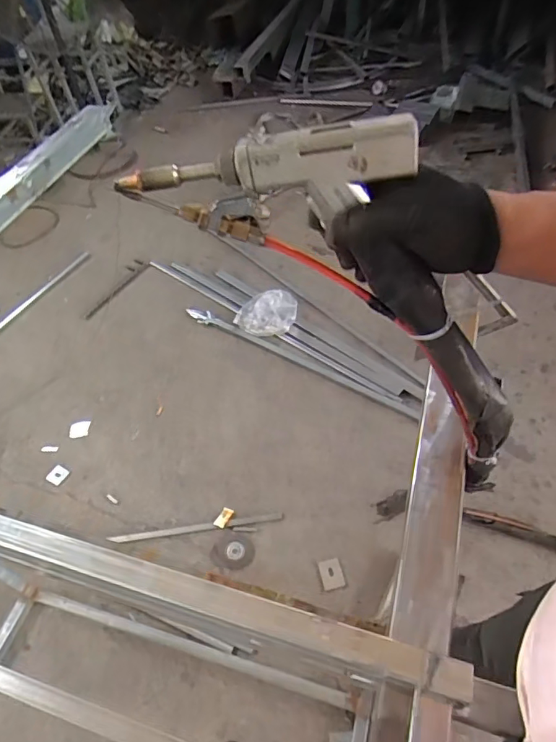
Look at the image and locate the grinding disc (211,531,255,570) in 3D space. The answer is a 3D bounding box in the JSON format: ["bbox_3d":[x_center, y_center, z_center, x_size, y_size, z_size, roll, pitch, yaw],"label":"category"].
[{"bbox_3d":[-0.138,0.547,1.488,0.128,0.008,0.106,6,53,10],"label":"grinding disc"}]

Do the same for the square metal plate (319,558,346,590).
[{"bbox_3d":[0.158,0.592,1.429,0.061,0.010,0.081,-11,52,-4],"label":"square metal plate"}]

